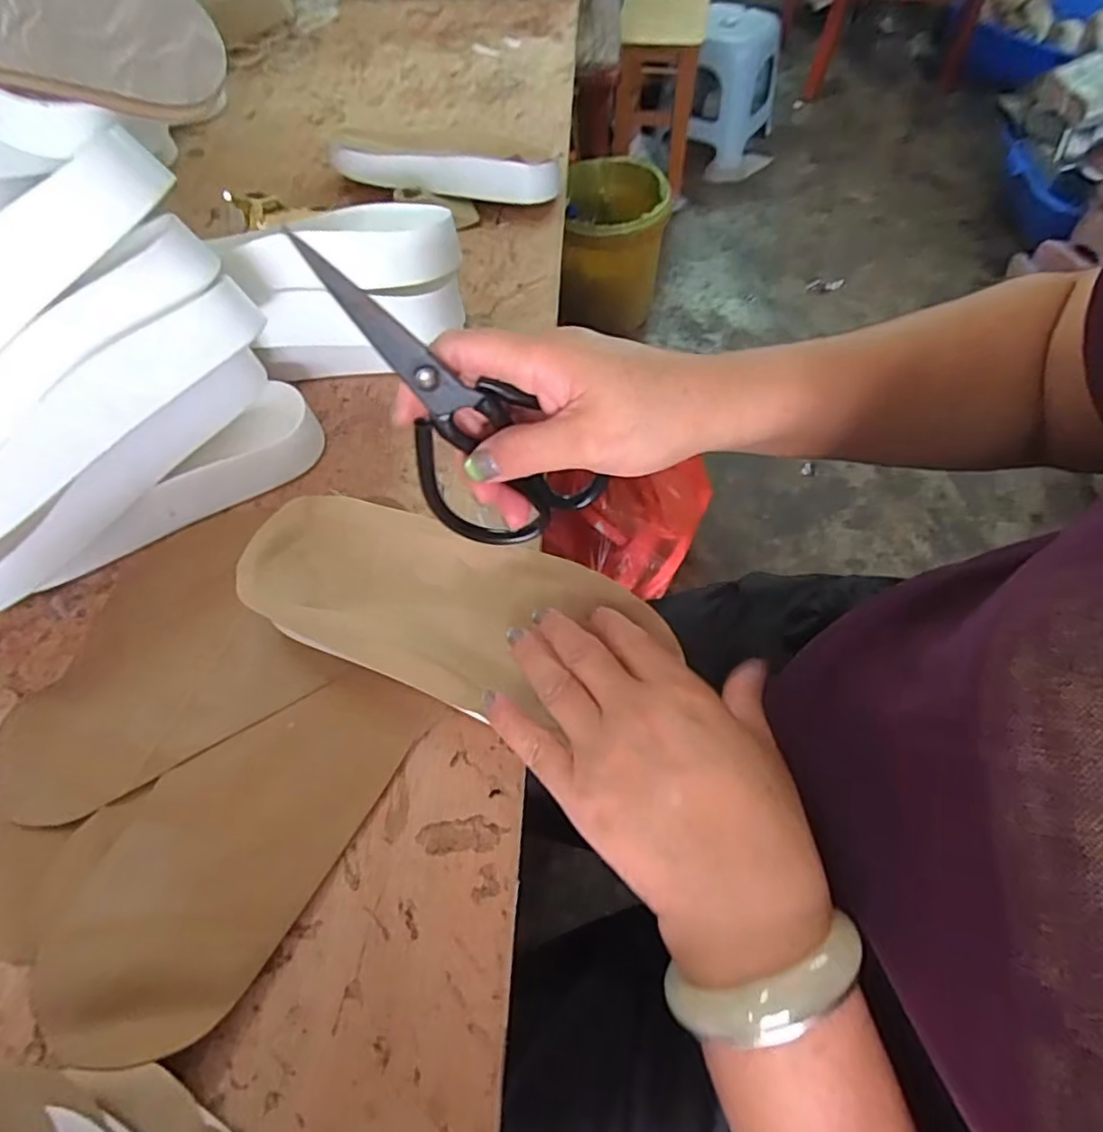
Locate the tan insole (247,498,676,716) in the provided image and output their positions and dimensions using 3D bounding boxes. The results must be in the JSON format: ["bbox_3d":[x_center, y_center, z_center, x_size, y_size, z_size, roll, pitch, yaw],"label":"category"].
[{"bbox_3d":[-0.057,0.022,0.339,0.219,0.016,0.096,16,56,7],"label":"tan insole"}]

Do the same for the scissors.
[{"bbox_3d":[-0.049,-0.062,0.281,0.071,0.162,0.012,-29,46,23],"label":"scissors"}]

